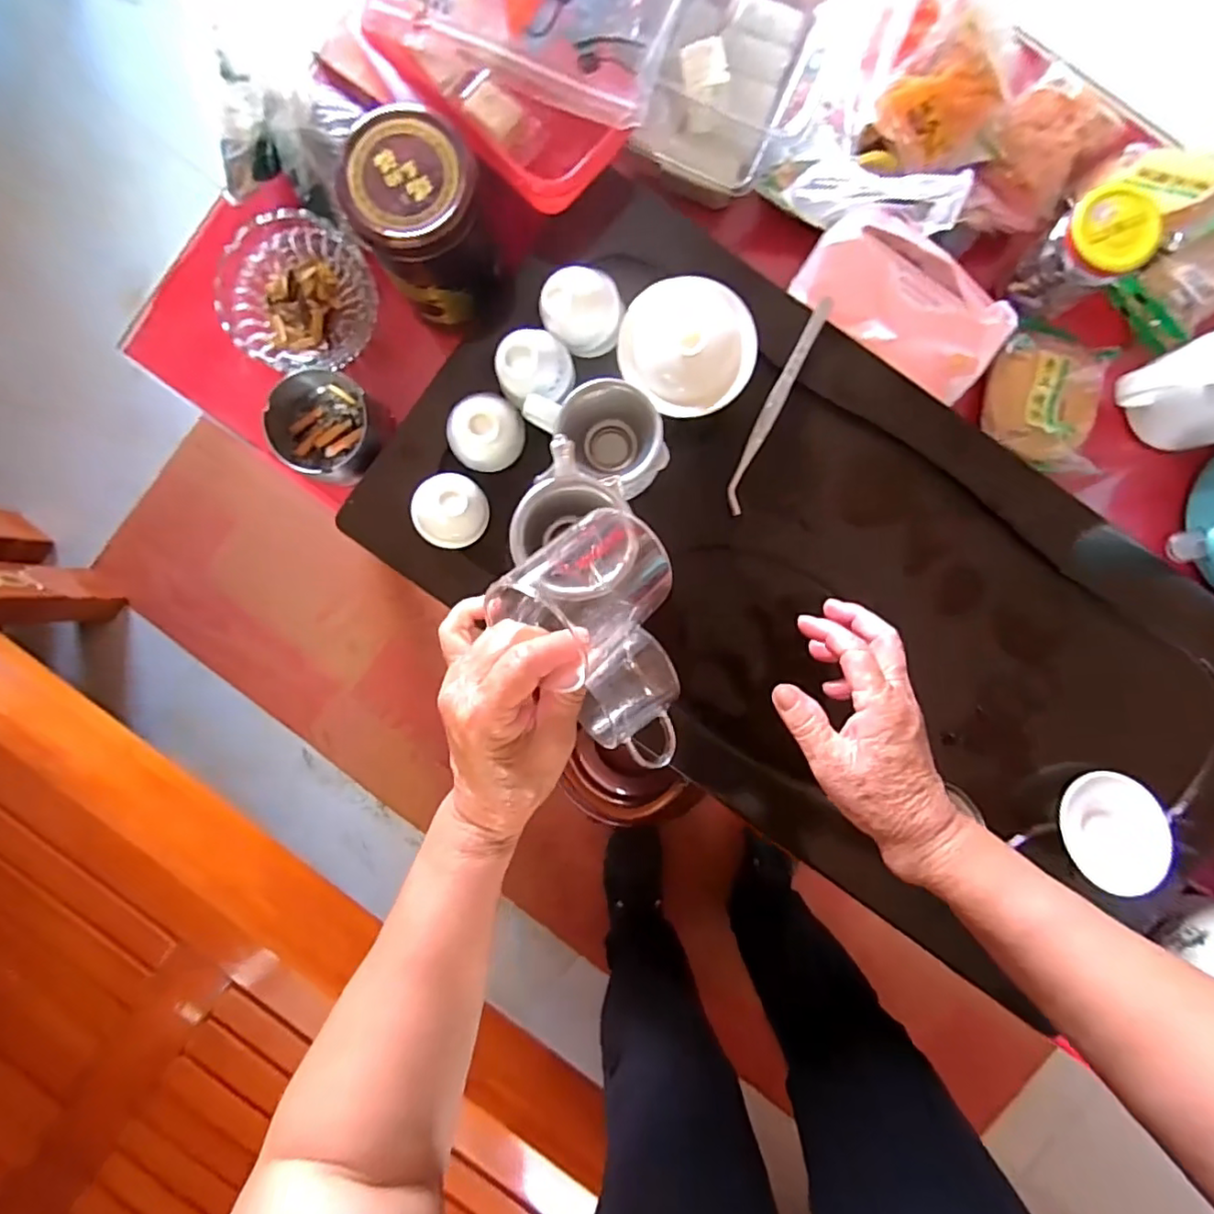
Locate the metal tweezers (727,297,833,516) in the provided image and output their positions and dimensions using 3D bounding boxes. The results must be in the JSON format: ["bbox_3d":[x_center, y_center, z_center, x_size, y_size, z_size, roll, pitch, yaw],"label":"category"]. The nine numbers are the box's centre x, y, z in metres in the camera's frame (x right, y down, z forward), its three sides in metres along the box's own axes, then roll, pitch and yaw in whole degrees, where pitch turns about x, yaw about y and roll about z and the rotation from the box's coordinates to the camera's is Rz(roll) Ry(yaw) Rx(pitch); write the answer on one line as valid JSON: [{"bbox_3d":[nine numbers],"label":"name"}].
[{"bbox_3d":[0.127,-0.151,0.462,0.016,0.007,0.167,23,92,0],"label":"metal tweezers"}]

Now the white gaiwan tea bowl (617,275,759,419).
[{"bbox_3d":[0.056,-0.180,0.443,0.091,0.051,0.085,5,92,1],"label":"white gaiwan tea bowl"}]

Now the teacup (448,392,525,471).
[{"bbox_3d":[-0.092,-0.130,0.455,0.051,0.048,0.049,0,92,1],"label":"teacup"}]

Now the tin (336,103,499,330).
[{"bbox_3d":[-0.124,-0.273,0.446,0.090,0.120,0.094,-34,91,2],"label":"tin"}]

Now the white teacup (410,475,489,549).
[{"bbox_3d":[-0.120,-0.073,0.460,0.053,0.037,0.052,0,92,1],"label":"white teacup"}]

